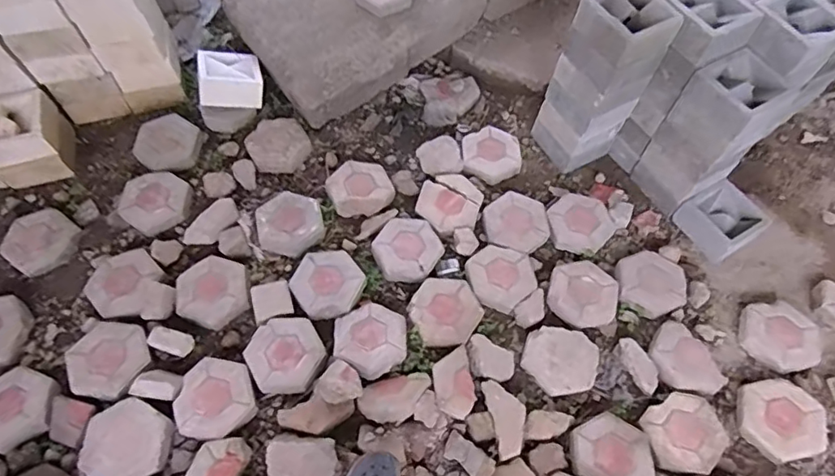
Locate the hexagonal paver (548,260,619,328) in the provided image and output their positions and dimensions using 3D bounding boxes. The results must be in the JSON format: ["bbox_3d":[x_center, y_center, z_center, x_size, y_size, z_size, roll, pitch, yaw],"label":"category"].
[{"bbox_3d":[0.508,0.162,1.691,0.200,0.048,0.223,12,60,5],"label":"hexagonal paver"}]

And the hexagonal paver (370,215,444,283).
[{"bbox_3d":[-0.030,0.033,1.694,0.196,0.041,0.214,31,64,17],"label":"hexagonal paver"}]

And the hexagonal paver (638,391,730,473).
[{"bbox_3d":[0.704,0.519,1.469,0.205,0.038,0.186,-25,64,-16],"label":"hexagonal paver"}]

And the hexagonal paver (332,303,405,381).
[{"bbox_3d":[-0.131,0.277,1.569,0.214,0.050,0.214,37,66,20],"label":"hexagonal paver"}]

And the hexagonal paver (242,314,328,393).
[{"bbox_3d":[-0.368,0.320,1.538,0.198,0.052,0.209,-29,65,-18],"label":"hexagonal paver"}]

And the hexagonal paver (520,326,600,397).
[{"bbox_3d":[0.403,0.349,1.567,0.212,0.048,0.196,7,60,2],"label":"hexagonal paver"}]

